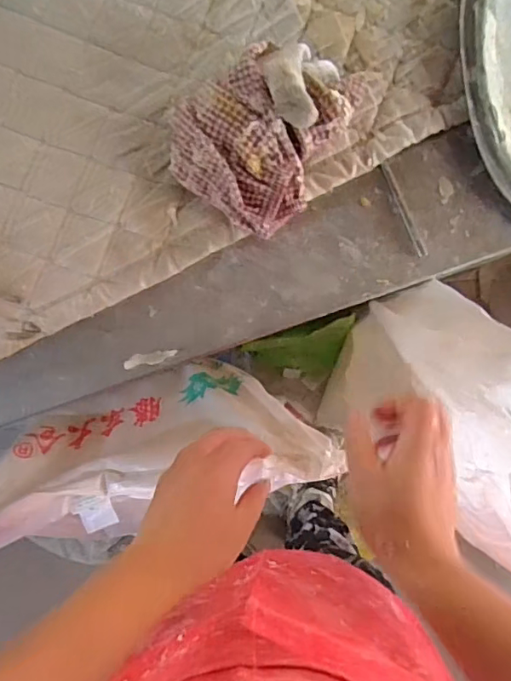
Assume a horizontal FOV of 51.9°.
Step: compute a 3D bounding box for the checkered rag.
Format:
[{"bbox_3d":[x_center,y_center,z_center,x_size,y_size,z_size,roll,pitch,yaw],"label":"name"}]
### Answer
[{"bbox_3d":[0.011,-0.165,0.393,0.114,0.070,0.150,36,90,2],"label":"checkered rag"}]

